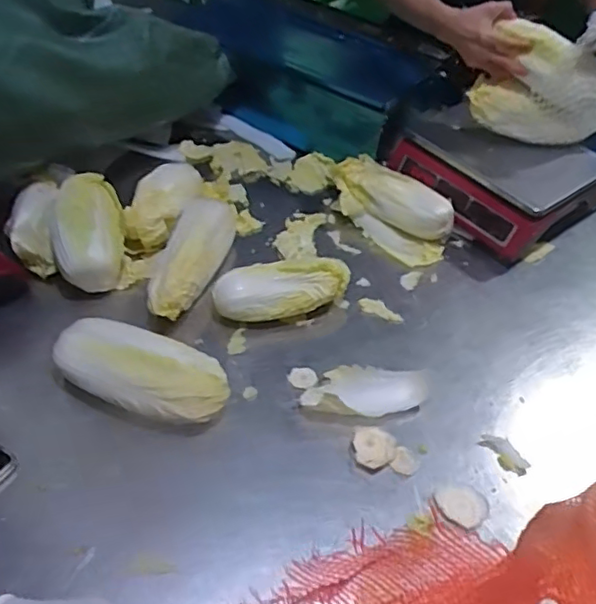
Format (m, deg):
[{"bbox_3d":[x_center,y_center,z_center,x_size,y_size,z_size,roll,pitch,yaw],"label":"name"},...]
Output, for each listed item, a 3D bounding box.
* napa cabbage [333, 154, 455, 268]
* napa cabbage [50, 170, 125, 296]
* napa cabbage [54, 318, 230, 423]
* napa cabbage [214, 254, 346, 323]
[{"bbox_3d":[0.155,-0.154,1.048,0.112,0.082,0.220,-33,57,-29],"label":"napa cabbage"},{"bbox_3d":[-0.316,-0.108,0.929,0.101,0.088,0.168,-8,48,-12],"label":"napa cabbage"},{"bbox_3d":[-0.196,0.092,0.792,0.223,0.072,0.103,15,48,10],"label":"napa cabbage"},{"bbox_3d":[-0.024,-0.017,0.911,0.197,0.066,0.088,-4,47,-8],"label":"napa cabbage"}]

